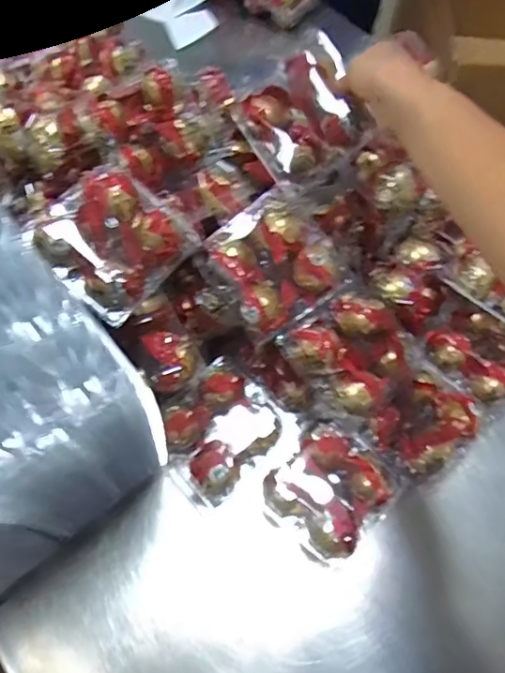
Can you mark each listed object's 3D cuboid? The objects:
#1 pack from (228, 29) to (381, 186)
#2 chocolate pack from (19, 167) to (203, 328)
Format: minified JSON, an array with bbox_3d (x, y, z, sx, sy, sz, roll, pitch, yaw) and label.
[{"bbox_3d":[0.052,-0.217,0.526,0.104,0.110,0.047,56,30,-4],"label":"pack"},{"bbox_3d":[-0.123,-0.089,0.474,0.108,0.049,0.123,33,66,13],"label":"chocolate pack"}]

